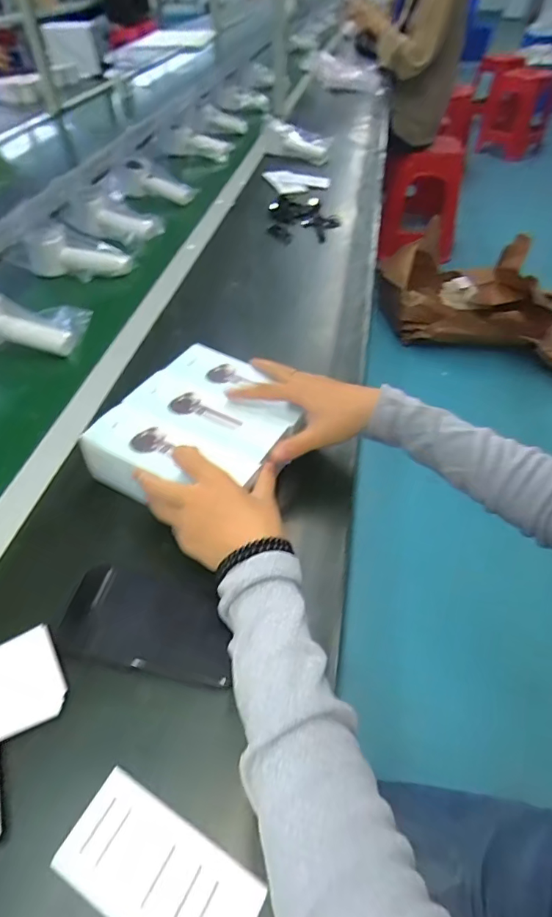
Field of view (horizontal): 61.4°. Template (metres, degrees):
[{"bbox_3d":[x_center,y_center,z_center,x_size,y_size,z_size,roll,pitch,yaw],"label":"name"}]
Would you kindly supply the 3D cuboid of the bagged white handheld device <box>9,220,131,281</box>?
[{"bbox_3d":[-0.344,-0.330,0.765,0.197,0.072,0.049,4,48,5],"label":"bagged white handheld device"}]

